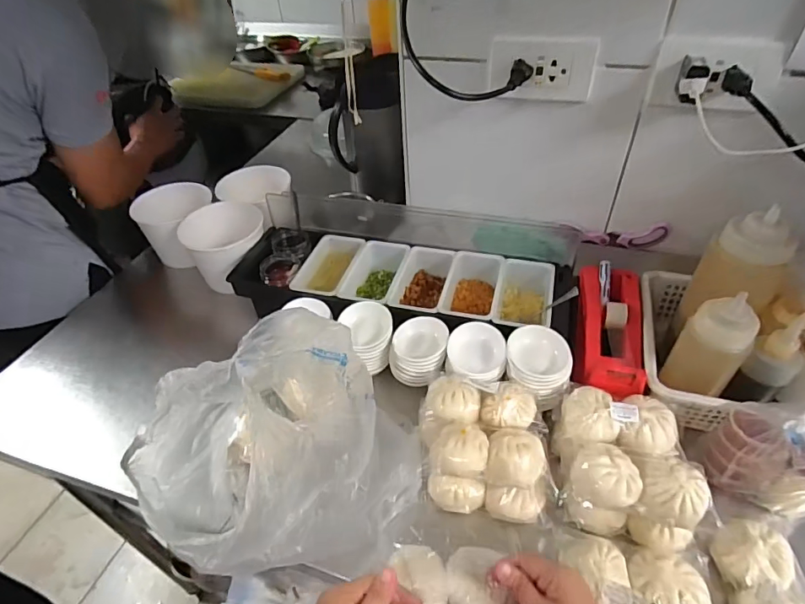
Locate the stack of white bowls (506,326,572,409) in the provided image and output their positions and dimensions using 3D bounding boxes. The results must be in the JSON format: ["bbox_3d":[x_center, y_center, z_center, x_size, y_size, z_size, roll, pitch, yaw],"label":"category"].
[{"bbox_3d":[0.163,0.079,0.568,0.077,0.060,0.078,10,45,14],"label":"stack of white bowls"}]

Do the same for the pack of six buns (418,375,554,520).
[{"bbox_3d":[0.090,0.155,0.521,0.137,0.070,0.132,3,44,7],"label":"pack of six buns"}]

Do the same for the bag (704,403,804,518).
[{"bbox_3d":[0.379,0.158,0.475,0.110,0.112,0.065,31,53,31],"label":"bag"}]

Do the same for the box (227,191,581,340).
[{"bbox_3d":[-0.001,-0.059,0.710,0.486,0.104,0.210,10,45,14],"label":"box"}]

